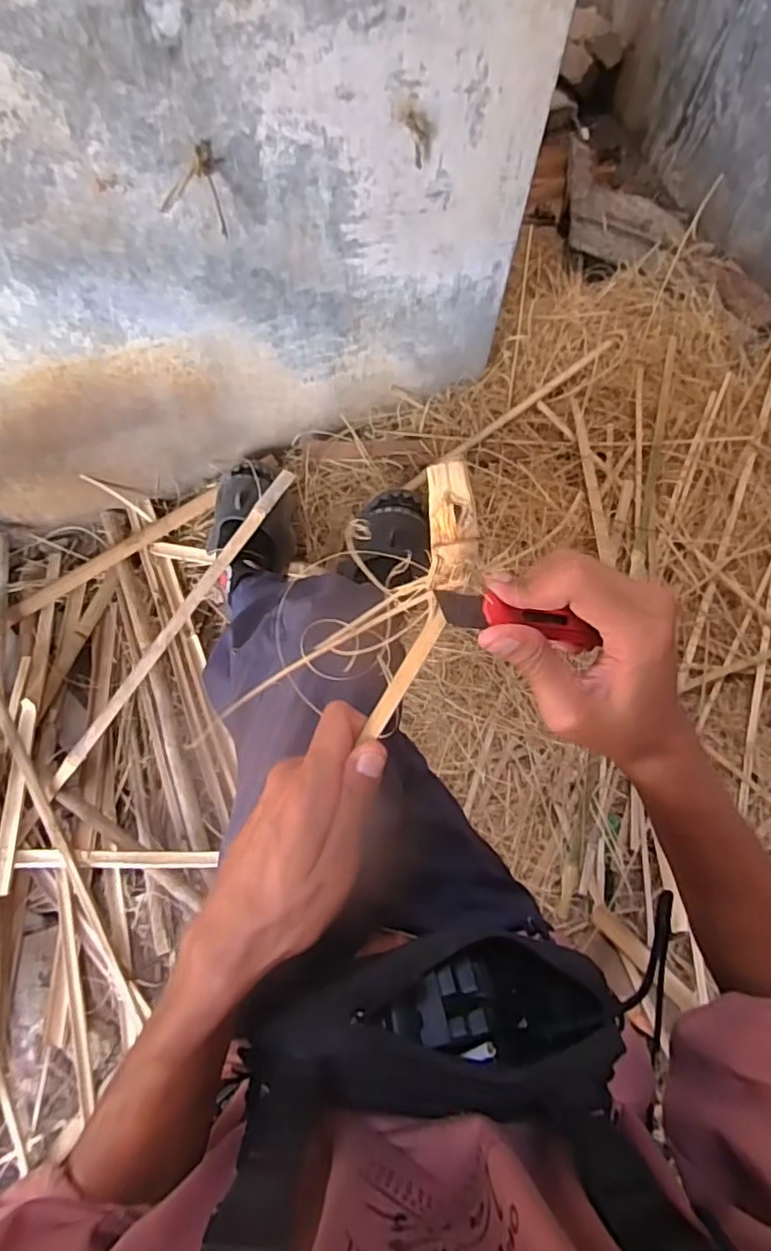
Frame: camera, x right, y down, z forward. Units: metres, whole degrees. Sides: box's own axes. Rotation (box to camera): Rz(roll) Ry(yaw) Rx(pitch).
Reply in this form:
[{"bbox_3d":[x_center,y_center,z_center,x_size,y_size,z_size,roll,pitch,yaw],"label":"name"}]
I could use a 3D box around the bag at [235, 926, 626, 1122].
[{"bbox_3d":[0.028,0.249,0.391,0.225,0.102,0.091,-2,71,-3],"label":"bag"}]

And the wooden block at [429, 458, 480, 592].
[{"bbox_3d":[0.033,-0.048,0.297,0.021,0.011,0.062,-1,84,-3],"label":"wooden block"}]

